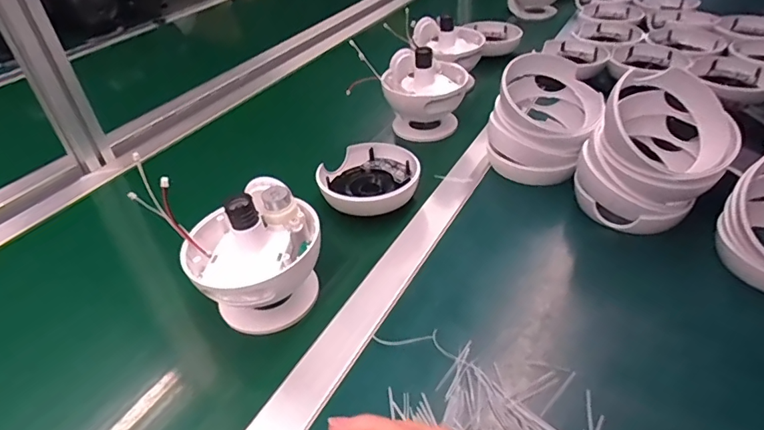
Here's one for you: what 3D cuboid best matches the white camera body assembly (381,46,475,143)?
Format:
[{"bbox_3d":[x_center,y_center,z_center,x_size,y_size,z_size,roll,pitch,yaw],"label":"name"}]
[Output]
[{"bbox_3d":[0.061,-0.168,0.669,0.115,0.110,0.112,0,39,5],"label":"white camera body assembly"}]

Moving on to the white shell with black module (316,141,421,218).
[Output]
[{"bbox_3d":[-0.014,-0.043,0.560,0.116,0.035,0.107,-1,39,4],"label":"white shell with black module"}]

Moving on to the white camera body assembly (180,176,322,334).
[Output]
[{"bbox_3d":[-0.111,0.037,0.427,0.115,0.106,0.113,-20,41,-18],"label":"white camera body assembly"}]

